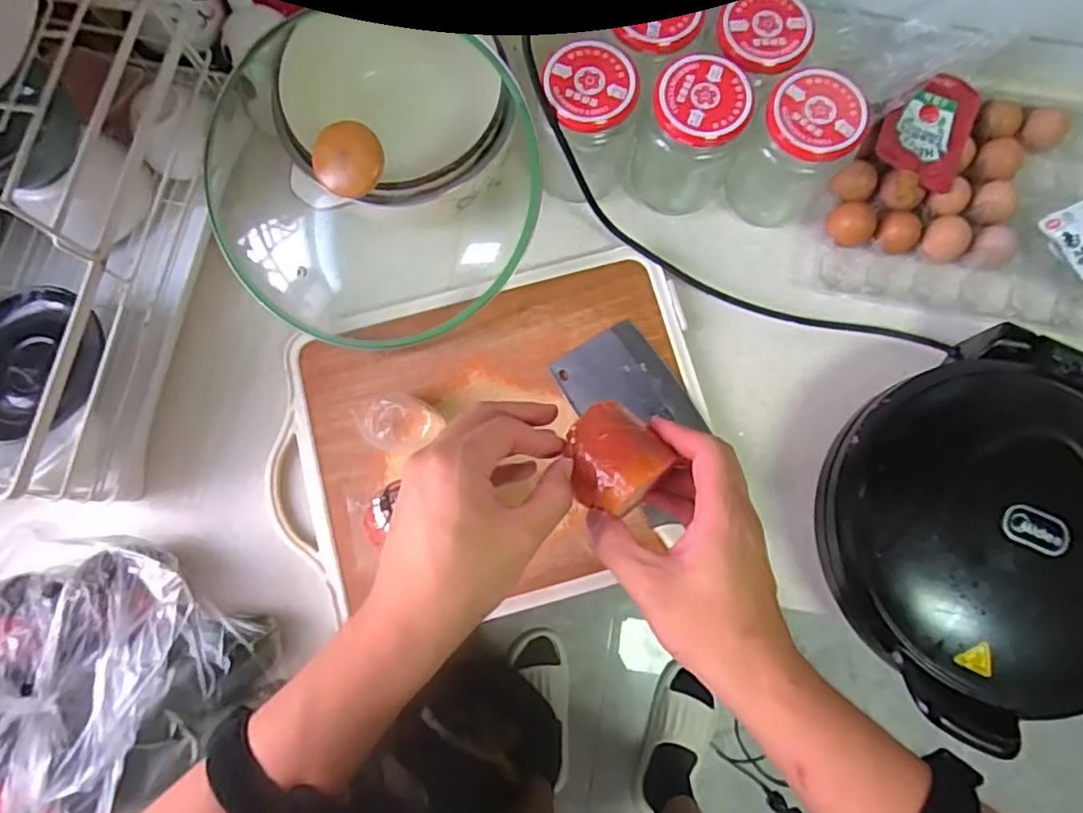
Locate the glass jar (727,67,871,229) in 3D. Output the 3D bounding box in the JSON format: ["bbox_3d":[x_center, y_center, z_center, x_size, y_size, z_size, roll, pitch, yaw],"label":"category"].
[{"bbox_3d":[0.233,-0.235,0.602,0.083,0.144,0.072,26,80,5],"label":"glass jar"}]

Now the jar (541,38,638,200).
[{"bbox_3d":[0.039,-0.257,0.601,0.080,0.135,0.074,0,79,0],"label":"jar"}]

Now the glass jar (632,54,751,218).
[{"bbox_3d":[0.139,-0.247,0.594,0.086,0.126,0.077,28,80,5],"label":"glass jar"}]

